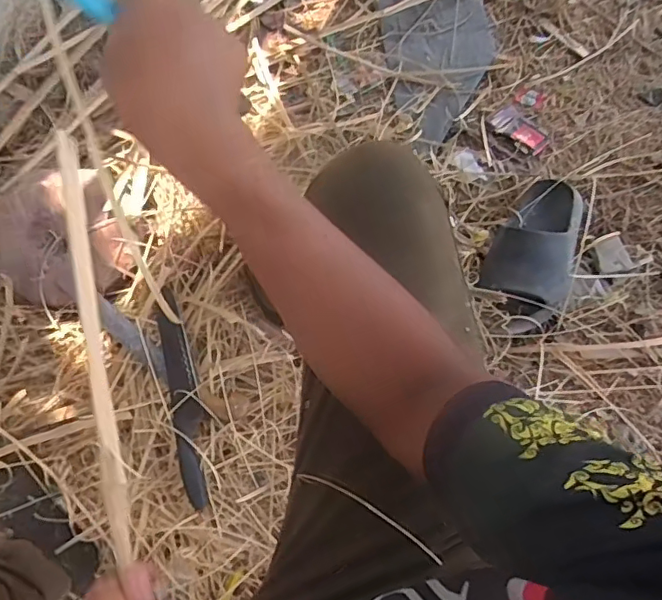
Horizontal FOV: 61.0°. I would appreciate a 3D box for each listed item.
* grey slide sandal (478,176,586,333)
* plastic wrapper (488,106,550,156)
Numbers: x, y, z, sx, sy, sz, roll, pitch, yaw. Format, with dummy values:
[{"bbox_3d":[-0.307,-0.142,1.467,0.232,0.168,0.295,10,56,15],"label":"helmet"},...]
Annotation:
[{"bbox_3d":[0.315,-0.085,0.844,0.120,0.075,0.253,26,71,7],"label":"grey slide sandal"},{"bbox_3d":[0.329,-0.295,0.979,0.106,0.012,0.054,43,74,12],"label":"plastic wrapper"}]

